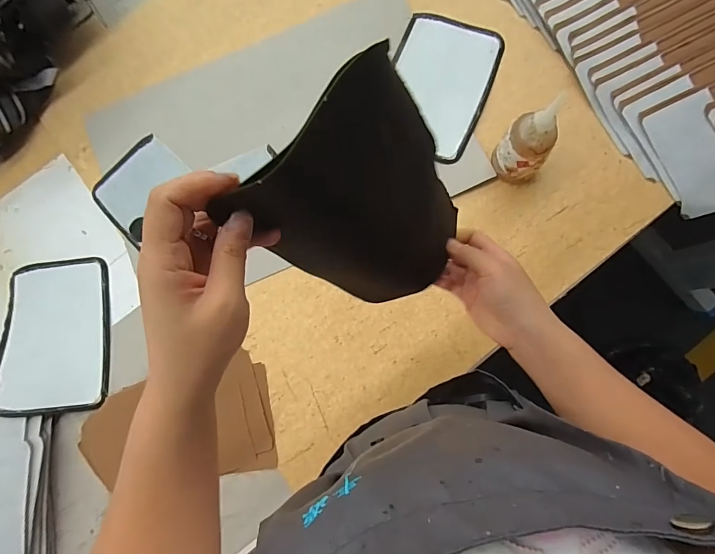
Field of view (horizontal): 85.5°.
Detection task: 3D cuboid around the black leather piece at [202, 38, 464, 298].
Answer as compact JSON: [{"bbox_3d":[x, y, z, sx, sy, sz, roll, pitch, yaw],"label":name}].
[{"bbox_3d":[0.013,-0.045,0.295,0.134,0.222,0.028,-41,58,9],"label":"black leather piece"}]

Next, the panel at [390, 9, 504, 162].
[{"bbox_3d":[0.124,-0.296,0.586,0.148,0.017,0.220,21,86,8],"label":"panel"}]

